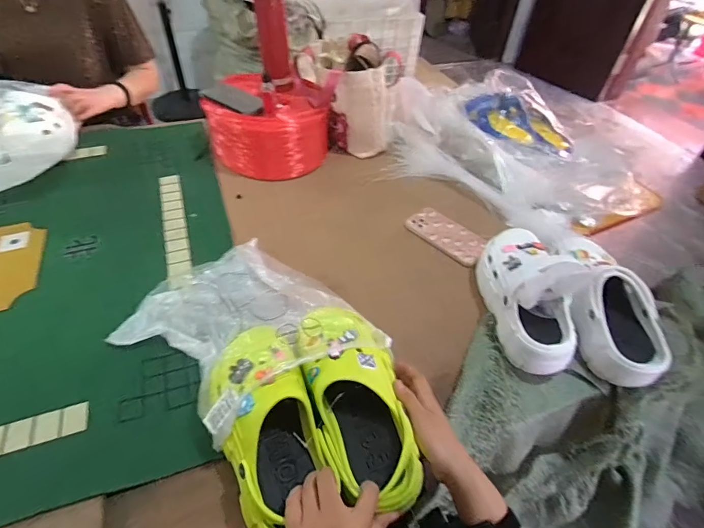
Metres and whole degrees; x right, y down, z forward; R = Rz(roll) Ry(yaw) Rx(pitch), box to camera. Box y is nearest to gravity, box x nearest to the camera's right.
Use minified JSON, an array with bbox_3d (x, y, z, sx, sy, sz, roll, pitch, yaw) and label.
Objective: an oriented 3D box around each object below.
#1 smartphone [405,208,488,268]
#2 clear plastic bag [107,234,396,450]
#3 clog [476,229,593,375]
[{"bbox_3d":[0.185,-0.060,0.788,0.082,0.014,0.157,-31,56,-30],"label":"smartphone"},{"bbox_3d":[-0.153,0.080,0.555,0.320,0.101,0.230,37,54,26],"label":"clear plastic bag"},{"bbox_3d":[0.280,0.031,0.627,0.099,0.122,0.244,0,47,-5],"label":"clog"}]

